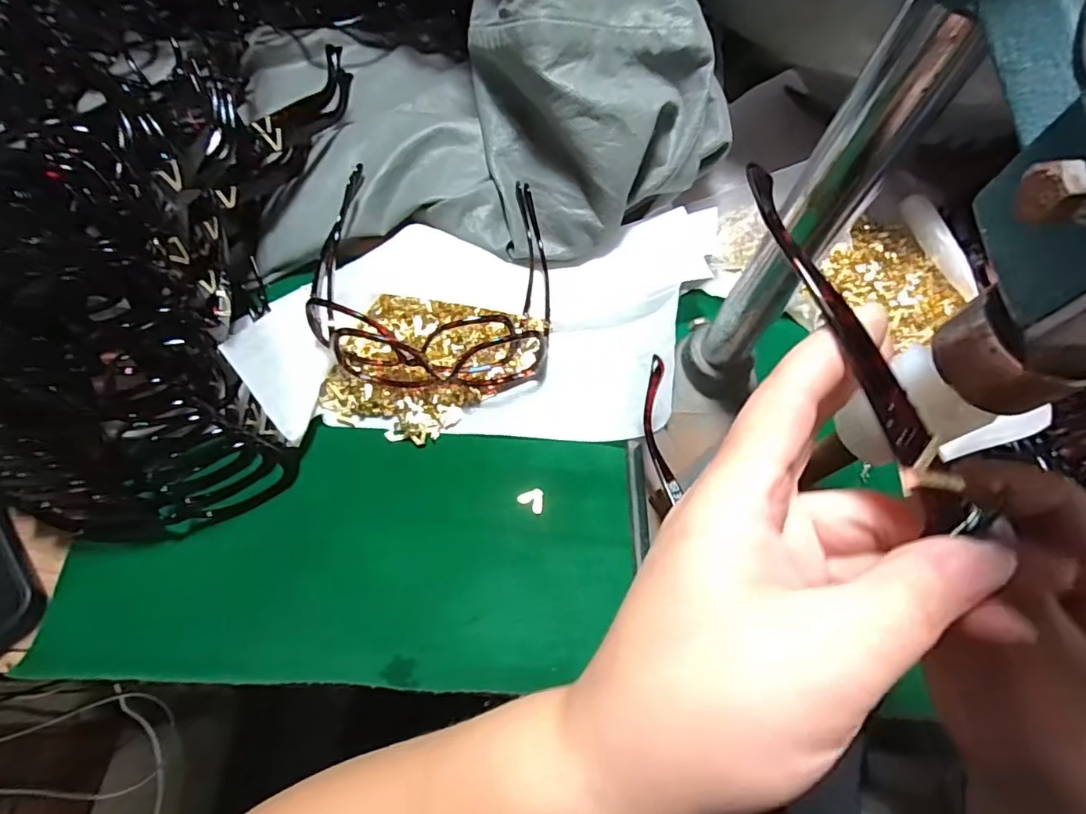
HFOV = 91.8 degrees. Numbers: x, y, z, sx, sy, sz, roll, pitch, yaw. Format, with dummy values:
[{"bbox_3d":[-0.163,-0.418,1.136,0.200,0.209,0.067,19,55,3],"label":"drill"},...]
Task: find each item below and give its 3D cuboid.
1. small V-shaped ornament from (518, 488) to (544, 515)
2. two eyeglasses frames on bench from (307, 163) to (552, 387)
[{"bbox_3d":[-0.007,0.060,0.335,0.015,0.004,0.015,-9,67,-6],"label":"small V-shaped ornament"},{"bbox_3d":[-0.075,-0.095,0.383,0.160,0.054,0.150,1,66,-1],"label":"two eyeglasses frames on bench"}]

